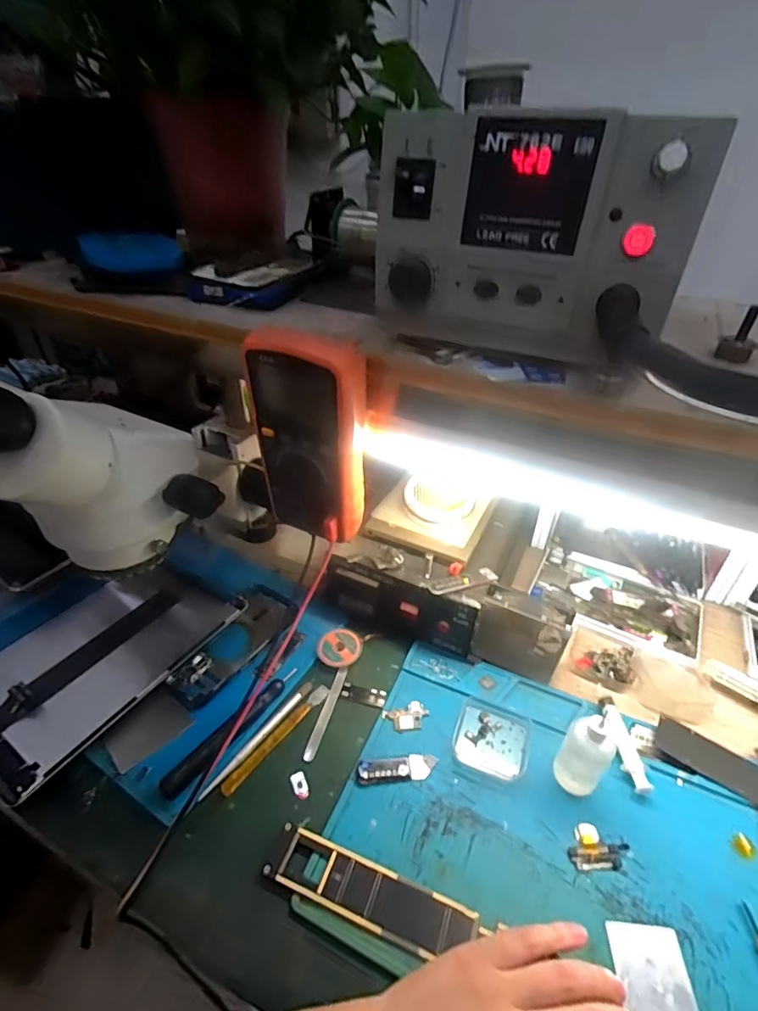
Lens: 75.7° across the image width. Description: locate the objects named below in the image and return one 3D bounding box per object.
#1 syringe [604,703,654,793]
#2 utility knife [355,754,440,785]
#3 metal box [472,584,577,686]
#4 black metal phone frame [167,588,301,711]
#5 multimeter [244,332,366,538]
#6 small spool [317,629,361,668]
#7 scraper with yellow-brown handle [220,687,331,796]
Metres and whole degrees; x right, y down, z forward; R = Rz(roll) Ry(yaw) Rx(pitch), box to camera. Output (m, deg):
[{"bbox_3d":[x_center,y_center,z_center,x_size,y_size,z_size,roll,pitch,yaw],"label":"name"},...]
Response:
[{"bbox_3d":[0.212,0.209,0.422,0.017,0.013,0.072,-1,38,-1],"label":"syringe"},{"bbox_3d":[0.015,0.221,0.410,0.066,0.005,0.019,-2,38,-3],"label":"utility knife"},{"bbox_3d":[0.136,0.124,0.469,0.079,0.088,0.033,19,42,22],"label":"metal box"},{"bbox_3d":[-0.146,0.142,0.504,0.066,0.011,0.149,16,41,19],"label":"black metal phone frame"},{"bbox_3d":[-0.052,-0.051,0.391,0.089,0.170,0.049,19,42,23],"label":"multimeter"},{"bbox_3d":[-0.041,0.145,0.497,0.042,0.009,0.044,0,38,0],"label":"small spool"},{"bbox_3d":[-0.088,0.203,0.429,0.012,0.005,0.120,25,45,29],"label":"scraper with yellow-brown handle"}]

